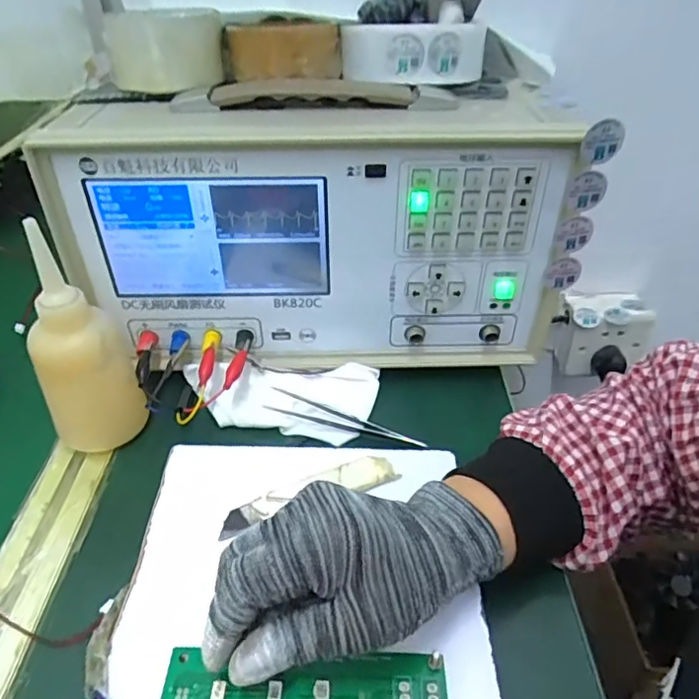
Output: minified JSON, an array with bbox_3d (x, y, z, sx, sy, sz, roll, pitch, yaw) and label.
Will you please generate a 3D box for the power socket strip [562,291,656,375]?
[{"bbox_3d":[0.289,-0.019,0.642,0.087,0.079,0.052,-1,40,-1],"label":"power socket strip"}]

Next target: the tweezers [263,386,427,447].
[{"bbox_3d":[-0.003,0.050,0.409,0.118,0.012,0.018,11,41,13],"label":"tweezers"}]

